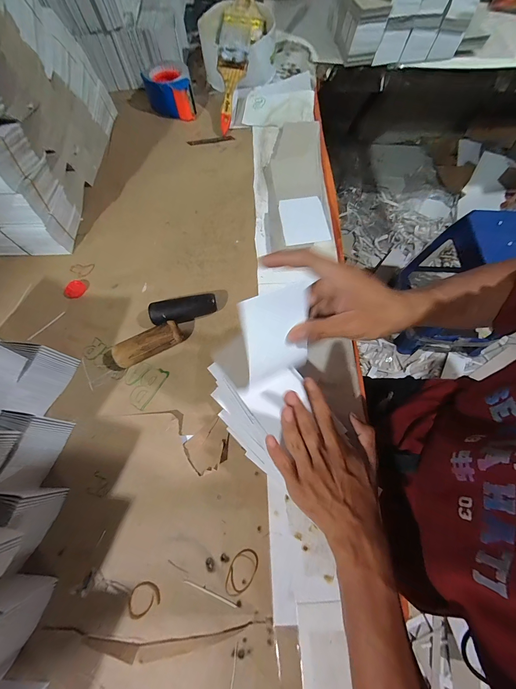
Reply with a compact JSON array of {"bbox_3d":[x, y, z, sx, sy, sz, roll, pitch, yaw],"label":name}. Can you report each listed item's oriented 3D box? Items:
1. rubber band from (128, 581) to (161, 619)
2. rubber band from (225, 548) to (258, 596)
[{"bbox_3d":[-0.133,0.293,0.316,0.036,0.004,0.028,-31,71,-9],"label":"rubber band"},{"bbox_3d":[-0.019,0.269,0.324,0.029,0.004,0.049,28,72,13],"label":"rubber band"}]

